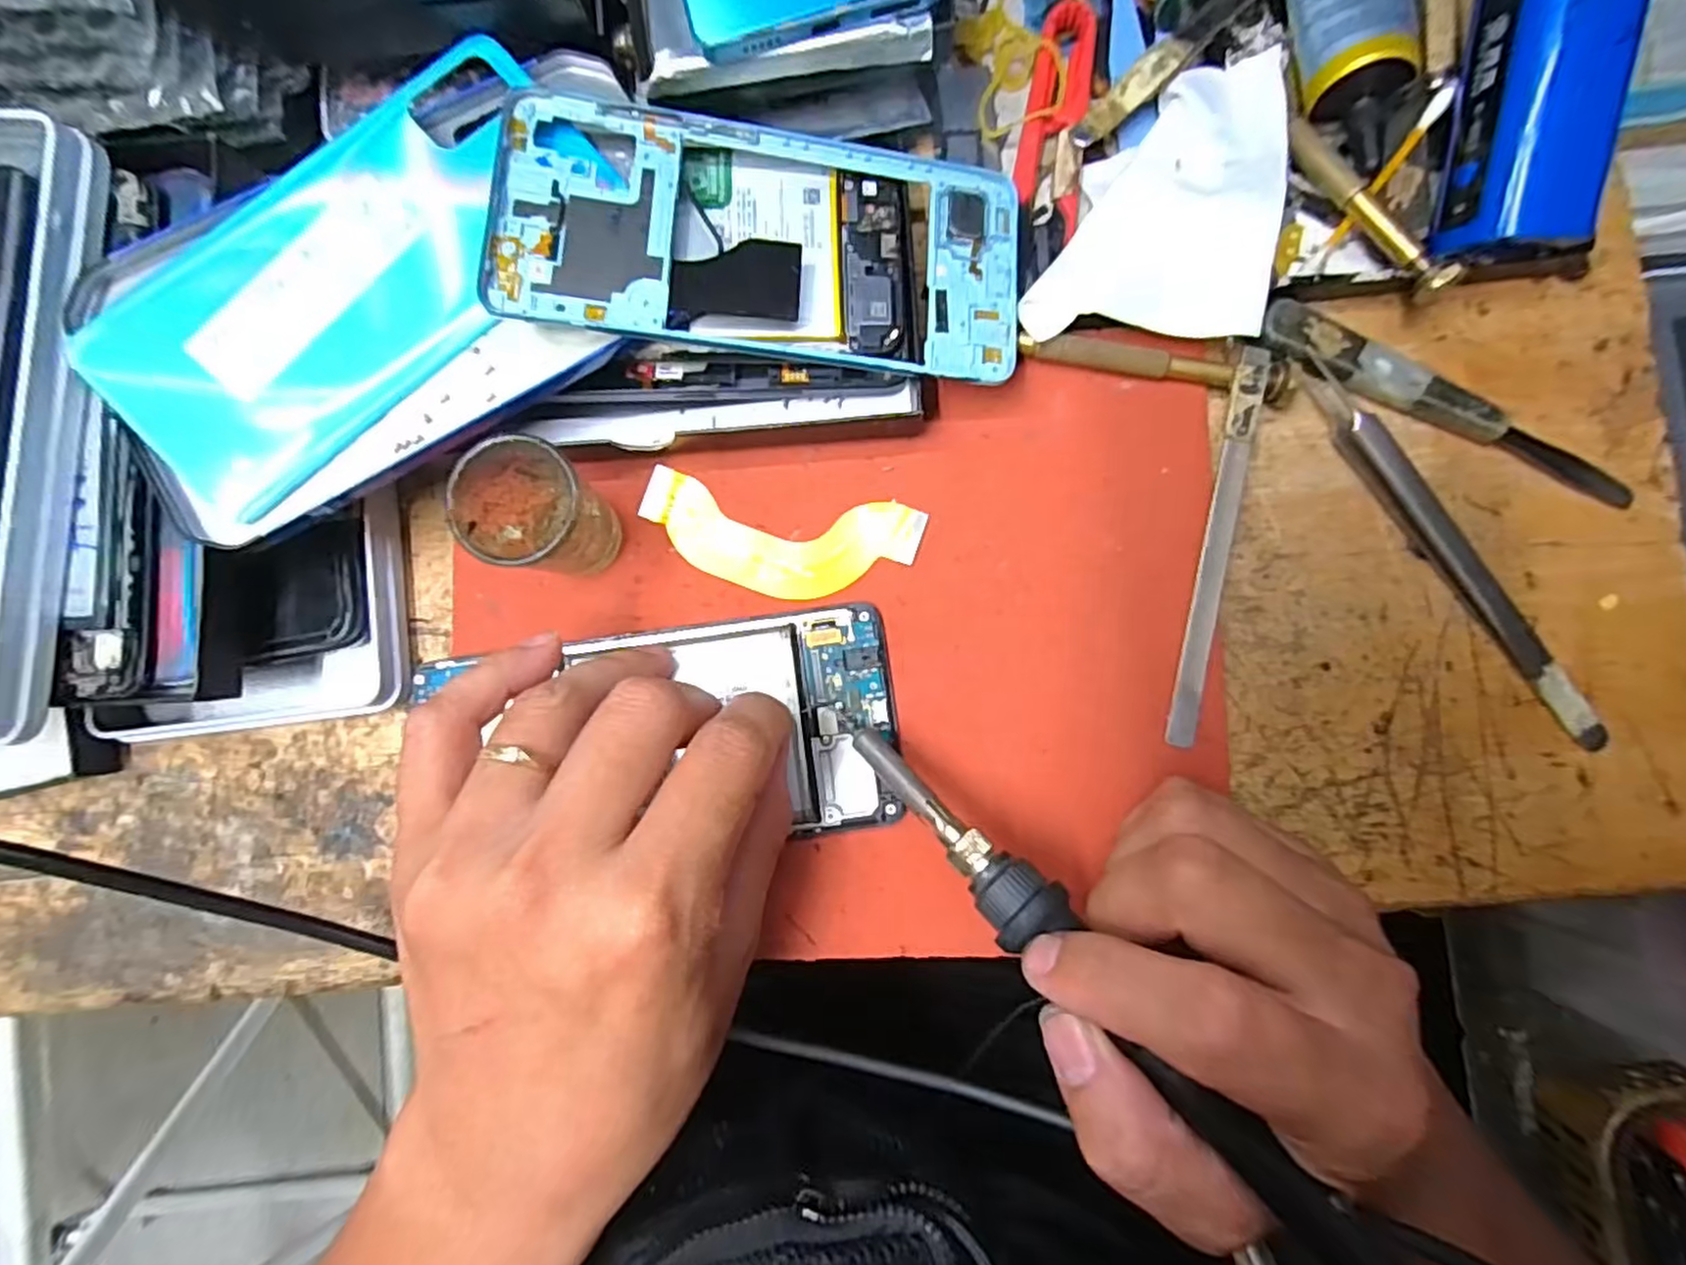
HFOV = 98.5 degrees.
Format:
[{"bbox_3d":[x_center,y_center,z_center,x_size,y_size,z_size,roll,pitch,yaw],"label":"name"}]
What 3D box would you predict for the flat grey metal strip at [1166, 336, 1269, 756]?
[{"bbox_3d":[0.121,-0.027,0.237,0.010,0.005,0.128,11,87,2],"label":"flat grey metal strip"}]

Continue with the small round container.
[{"bbox_3d":[-0.090,-0.037,0.221,0.035,0.048,0.036,0,87,2],"label":"small round container"}]

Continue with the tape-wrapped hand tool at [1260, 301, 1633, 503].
[{"bbox_3d":[0.198,-0.074,0.238,0.130,0.010,0.017,26,88,3],"label":"tape-wrapped hand tool"}]

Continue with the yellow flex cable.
[{"bbox_3d":[-0.021,-0.031,0.244,0.091,0.004,0.035,8,87,2],"label":"yellow flex cable"}]

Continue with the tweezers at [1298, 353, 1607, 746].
[{"bbox_3d":[0.197,-0.027,0.235,0.011,0.007,0.150,-35,86,-1],"label":"tweezers"}]

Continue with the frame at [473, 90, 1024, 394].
[{"bbox_3d":[-0.022,-0.119,0.222,0.157,0.004,0.072,4,83,-9],"label":"frame"}]

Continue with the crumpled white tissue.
[{"bbox_3d":[0.100,-0.137,0.231,0.068,0.023,0.085,6,87,2],"label":"crumpled white tissue"}]

